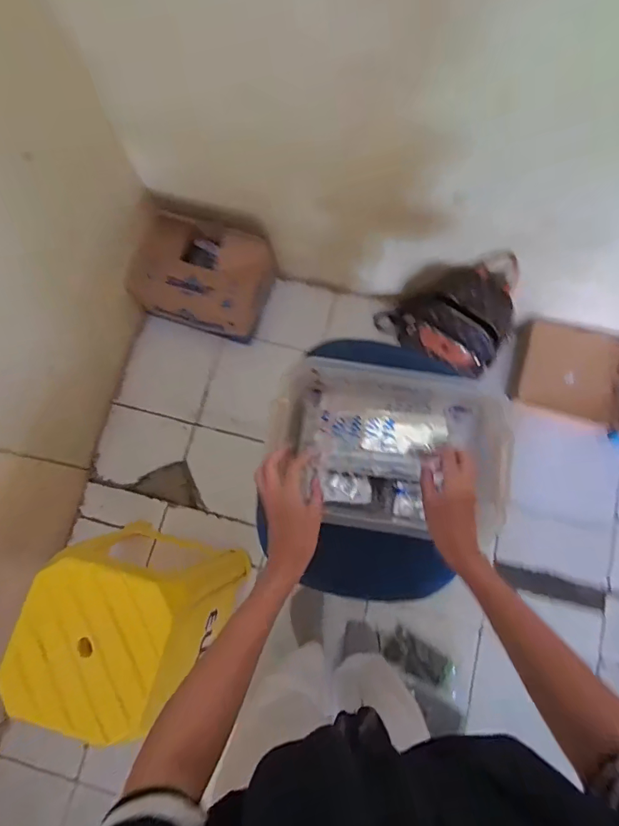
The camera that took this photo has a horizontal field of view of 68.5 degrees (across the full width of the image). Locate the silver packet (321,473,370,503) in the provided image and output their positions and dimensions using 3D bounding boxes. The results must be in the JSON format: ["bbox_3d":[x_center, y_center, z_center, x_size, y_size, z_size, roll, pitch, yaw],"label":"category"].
[{"bbox_3d":[0.059,0.117,0.704,0.074,0.027,0.042,2,76,2],"label":"silver packet"}]

